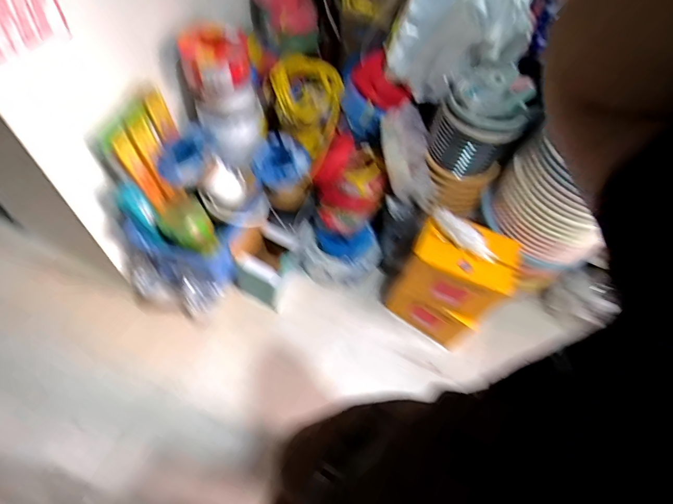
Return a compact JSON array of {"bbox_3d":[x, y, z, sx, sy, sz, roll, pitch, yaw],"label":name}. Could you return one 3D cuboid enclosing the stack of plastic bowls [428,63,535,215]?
[{"bbox_3d":[0.427,-0.370,1.238,0.237,0.367,0.250,19,57,8],"label":"stack of plastic bowls"}]

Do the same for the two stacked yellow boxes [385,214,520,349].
[{"bbox_3d":[0.407,0.107,1.370,0.293,0.448,0.239,24,58,11],"label":"two stacked yellow boxes"}]

